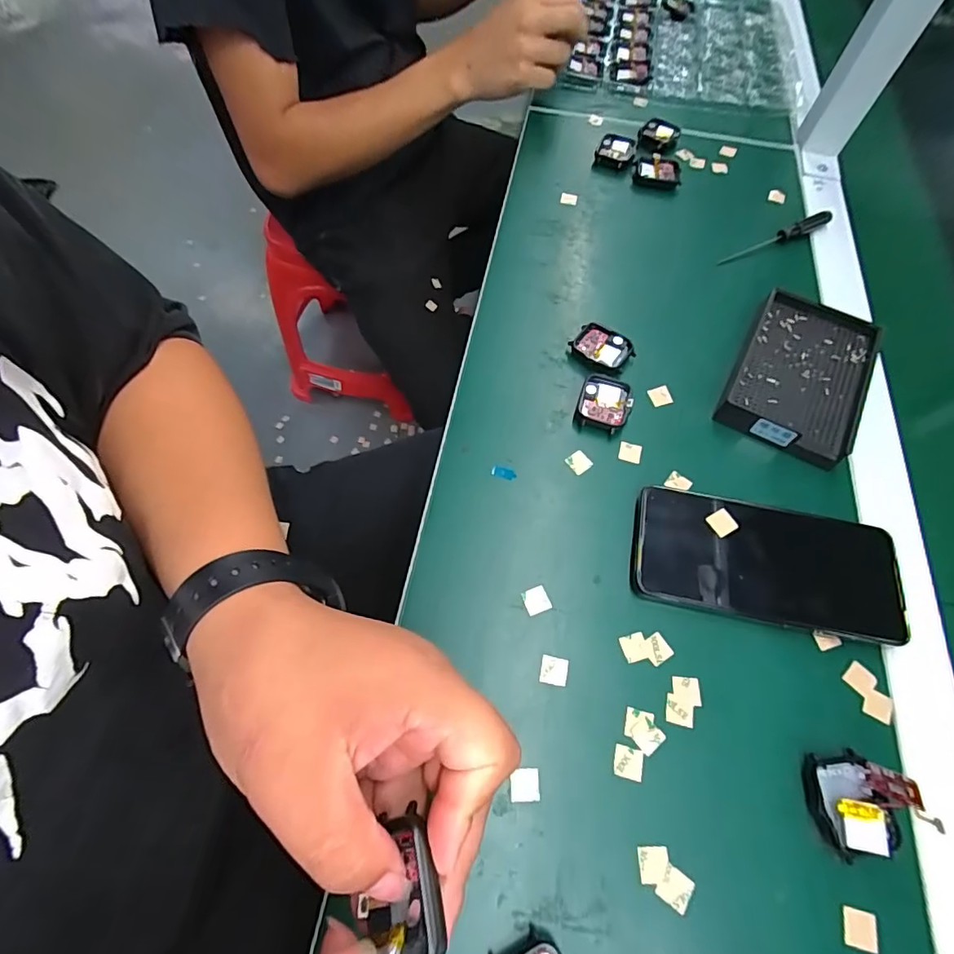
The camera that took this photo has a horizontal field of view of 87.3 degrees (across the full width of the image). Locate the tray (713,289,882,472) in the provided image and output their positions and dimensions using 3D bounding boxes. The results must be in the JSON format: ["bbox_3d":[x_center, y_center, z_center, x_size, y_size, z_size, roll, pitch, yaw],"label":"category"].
[{"bbox_3d":[0.254,-0.081,0.395,0.091,0.026,0.140,29,65,12],"label":"tray"}]

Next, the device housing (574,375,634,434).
[{"bbox_3d":[0.097,-0.056,0.382,0.038,0.012,0.046,21,64,8],"label":"device housing"}]

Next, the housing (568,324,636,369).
[{"bbox_3d":[0.102,-0.105,0.408,0.047,0.012,0.035,32,66,13],"label":"housing"}]

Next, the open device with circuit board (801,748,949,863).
[{"bbox_3d":[0.199,0.169,0.257,0.038,0.037,0.045,-4,63,-5],"label":"open device with circuit board"}]

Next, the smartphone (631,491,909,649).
[{"bbox_3d":[0.186,0.054,0.323,0.163,0.007,0.078,11,62,7],"label":"smartphone"}]

